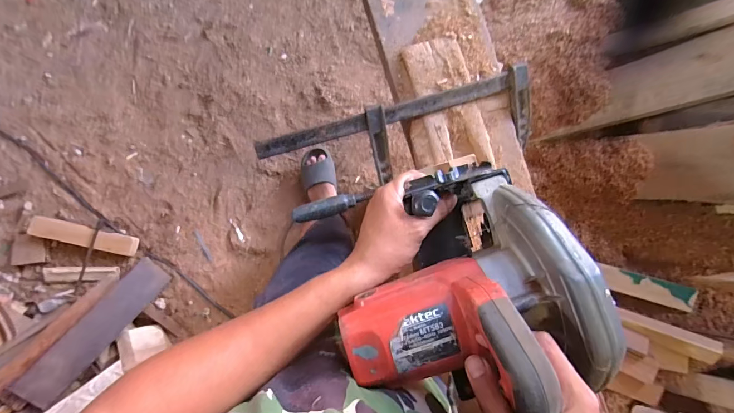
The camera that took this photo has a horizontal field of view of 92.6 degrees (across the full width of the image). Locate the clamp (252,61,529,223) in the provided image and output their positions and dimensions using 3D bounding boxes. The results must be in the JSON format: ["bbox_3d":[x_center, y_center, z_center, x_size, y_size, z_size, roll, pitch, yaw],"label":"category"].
[{"bbox_3d":[0.072,-0.113,0.625,0.498,0.063,0.145,-19,91,-5],"label":"clamp"}]

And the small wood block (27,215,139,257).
[{"bbox_3d":[-0.952,0.103,1.186,0.331,0.049,0.068,14,88,-5],"label":"small wood block"}]

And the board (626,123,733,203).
[{"bbox_3d":[0.954,-0.111,0.976,0.033,0.354,0.224,-26,104,-20],"label":"board"}]

